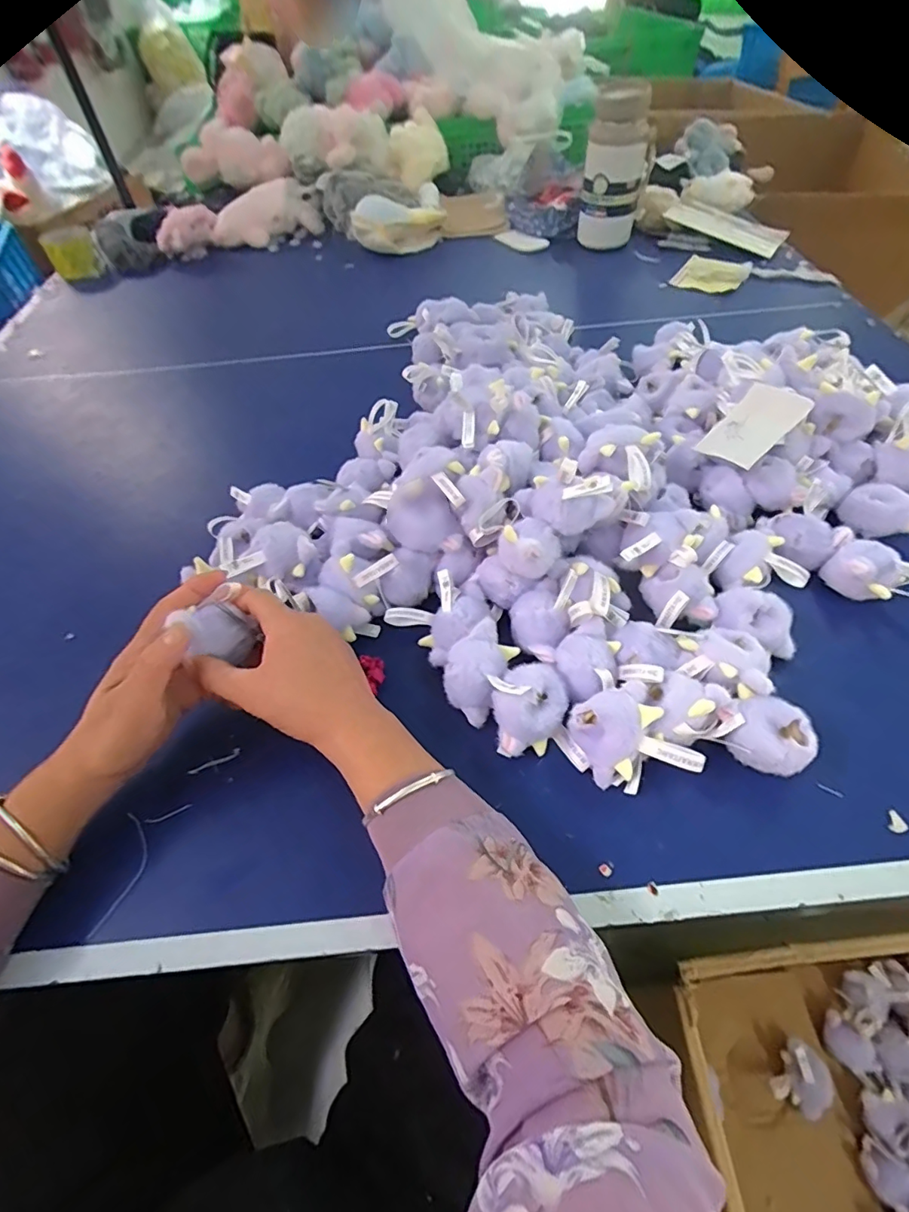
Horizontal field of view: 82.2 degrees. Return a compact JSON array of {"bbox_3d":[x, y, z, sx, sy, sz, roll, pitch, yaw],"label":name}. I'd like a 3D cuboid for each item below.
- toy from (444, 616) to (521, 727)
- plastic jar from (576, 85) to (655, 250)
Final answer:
[{"bbox_3d":[0.017,0.049,0.415,0.047,0.037,0.070,25,59,20],"label":"toy"},{"bbox_3d":[0.275,-0.747,0.896,0.105,0.198,0.094,9,55,10],"label":"plastic jar"}]

